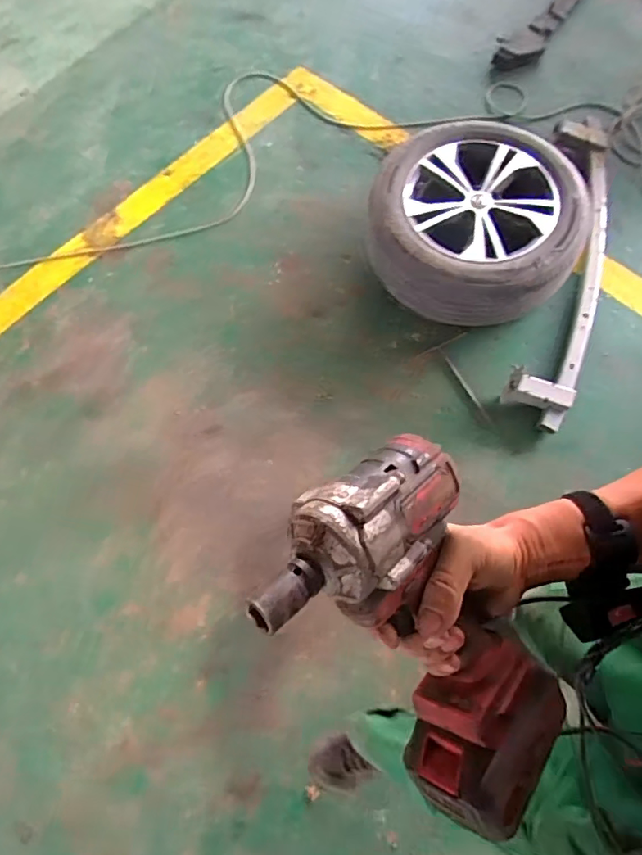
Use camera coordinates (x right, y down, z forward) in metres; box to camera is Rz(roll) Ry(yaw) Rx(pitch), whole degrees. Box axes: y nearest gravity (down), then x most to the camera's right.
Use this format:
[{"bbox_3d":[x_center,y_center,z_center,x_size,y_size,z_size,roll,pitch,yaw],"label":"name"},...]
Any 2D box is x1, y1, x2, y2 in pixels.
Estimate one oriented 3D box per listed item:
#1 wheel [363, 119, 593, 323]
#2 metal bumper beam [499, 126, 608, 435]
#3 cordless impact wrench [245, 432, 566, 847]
[{"bbox_3d":[0.496,-0.645,1.579,0.583,0.218,0.685,34,70,12],"label":"wheel"},{"bbox_3d":[0.775,-0.547,1.612,0.224,0.076,1.189,15,71,6],"label":"metal bumper beam"},{"bbox_3d":[0.077,0.148,0.342,0.146,0.070,0.273,-36,111,-12],"label":"cordless impact wrench"}]

